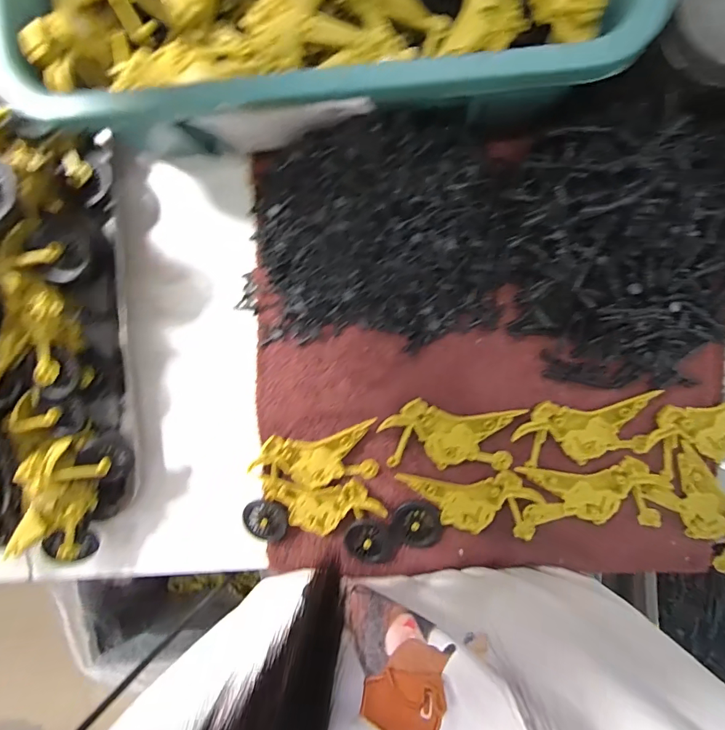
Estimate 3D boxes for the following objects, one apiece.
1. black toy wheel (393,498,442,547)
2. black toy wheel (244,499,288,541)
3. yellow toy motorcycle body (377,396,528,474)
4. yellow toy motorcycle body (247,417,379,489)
[{"bbox_3d":[0.043,0.125,0.334,0.036,0.009,0.035,0,95,3],"label":"black toy wheel"},{"bbox_3d":[-0.078,0.126,0.344,0.036,0.006,0.031,6,95,3],"label":"black toy wheel"},{"bbox_3d":[0.066,0.054,0.323,0.100,0.007,0.049,2,95,3],"label":"yellow toy motorcycle body"},{"bbox_3d":[-0.037,0.074,0.335,0.097,0.009,0.045,-10,94,4],"label":"yellow toy motorcycle body"}]

